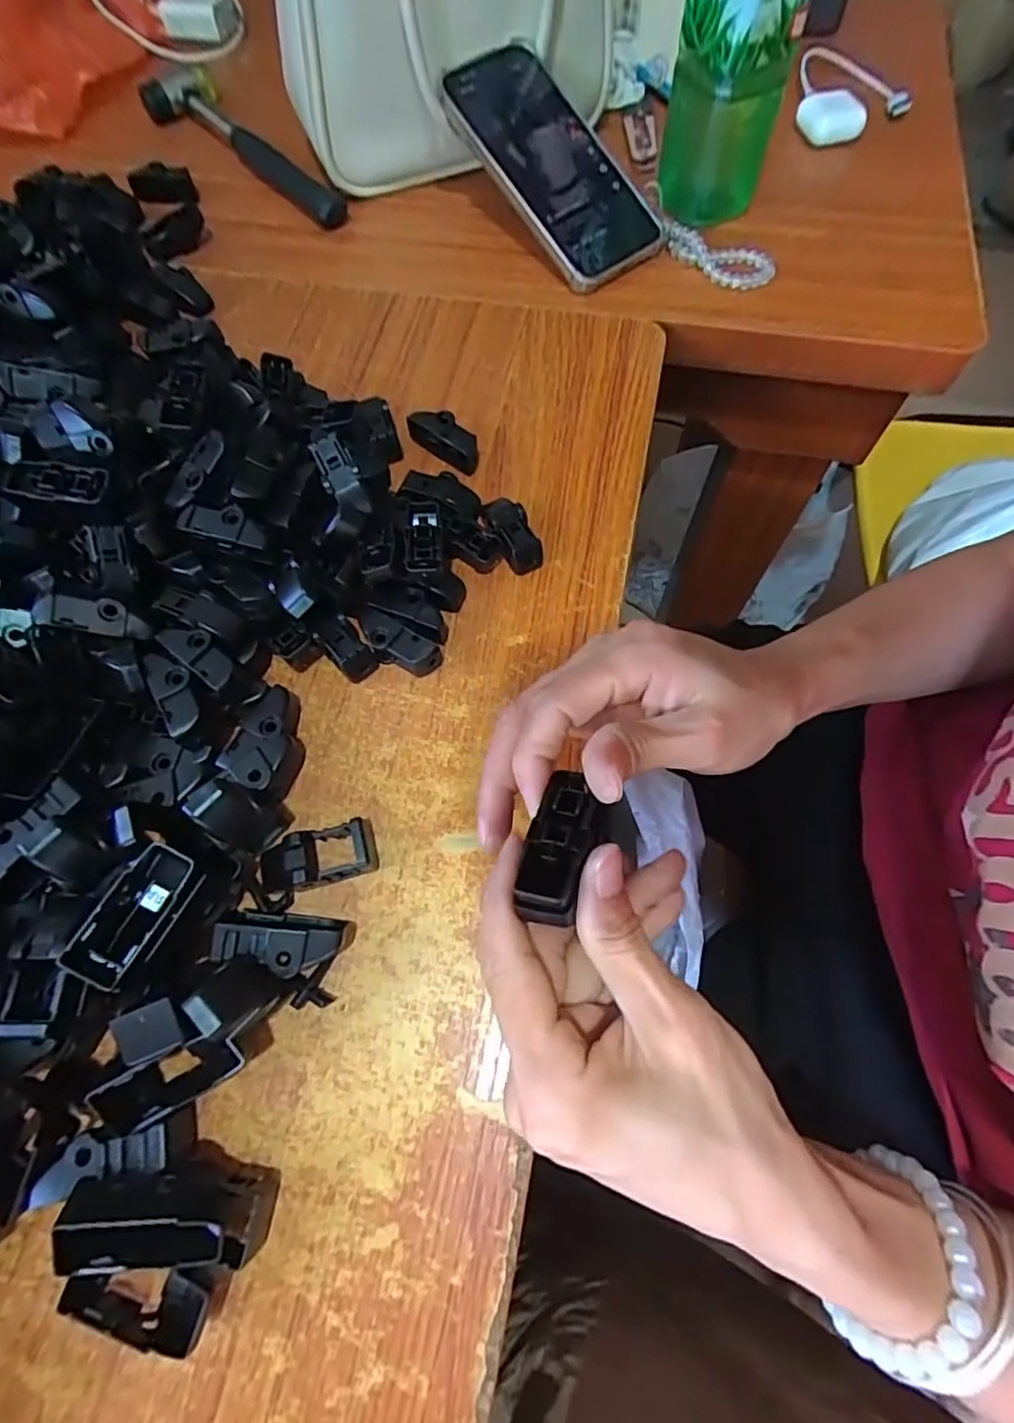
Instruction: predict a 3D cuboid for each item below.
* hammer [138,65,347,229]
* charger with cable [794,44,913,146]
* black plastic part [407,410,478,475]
[{"bbox_3d":[-0.218,-0.455,0.488,0.062,0.022,0.252,-36,72,-13],"label":"hammer"},{"bbox_3d":[0.285,-0.515,0.497,0.086,0.024,0.145,10,68,5],"label":"charger with cable"},{"bbox_3d":[-0.035,-0.159,0.354,0.046,0.019,0.018,36,72,14],"label":"black plastic part"}]

